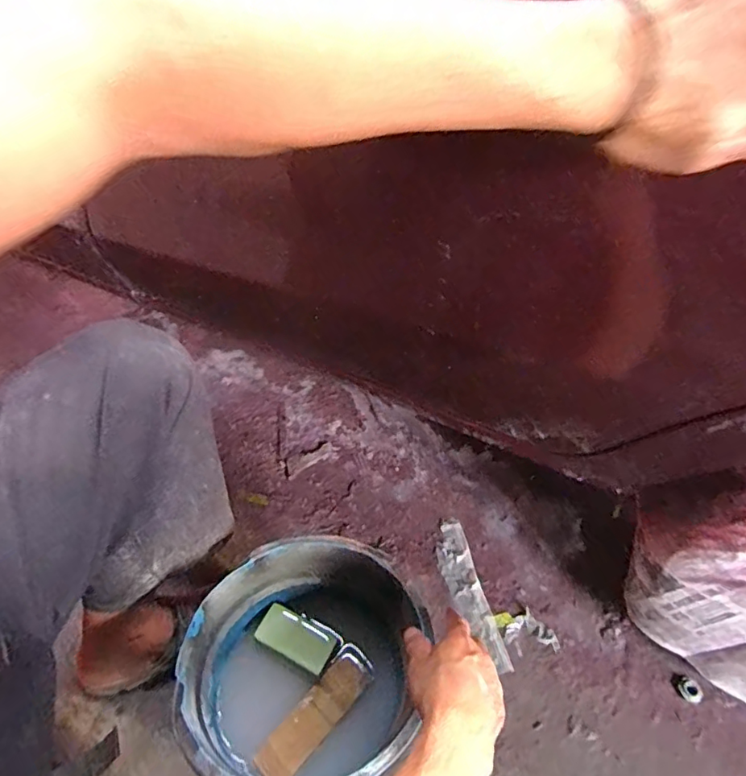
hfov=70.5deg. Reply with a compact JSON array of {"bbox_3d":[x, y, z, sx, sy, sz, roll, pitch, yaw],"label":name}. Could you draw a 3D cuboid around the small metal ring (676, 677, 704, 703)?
[{"bbox_3d":[0.489,0.465,0.815,0.034,0.014,0.036,1,50,-1],"label":"small metal ring"}]

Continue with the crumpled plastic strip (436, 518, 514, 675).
[{"bbox_3d":[0.156,0.337,0.882,0.061,0.009,0.263,-8,50,-9],"label":"crumpled plastic strip"}]

